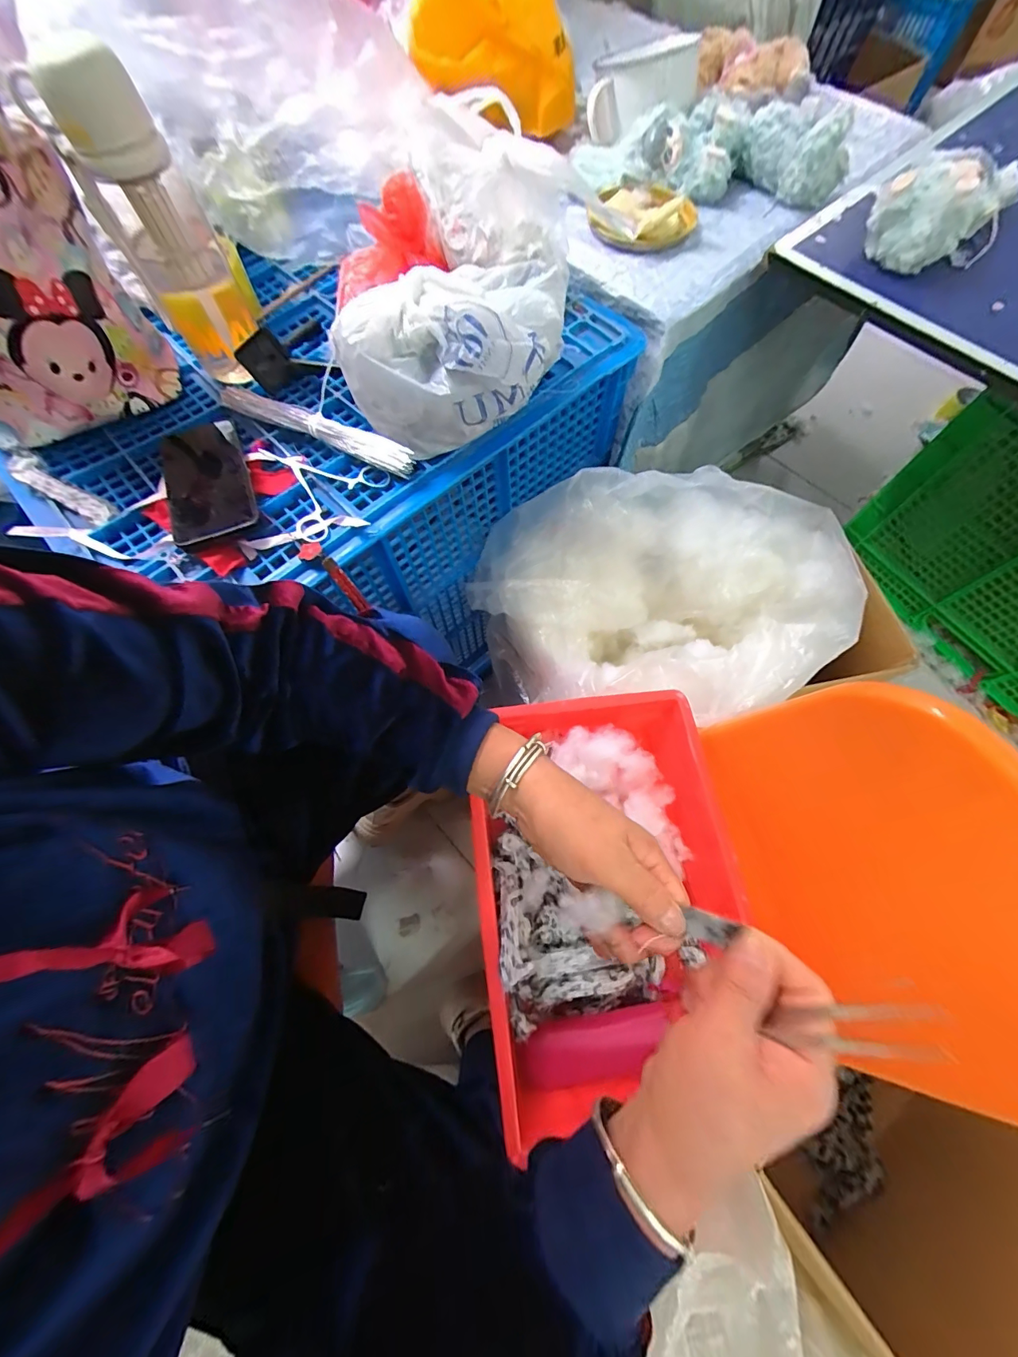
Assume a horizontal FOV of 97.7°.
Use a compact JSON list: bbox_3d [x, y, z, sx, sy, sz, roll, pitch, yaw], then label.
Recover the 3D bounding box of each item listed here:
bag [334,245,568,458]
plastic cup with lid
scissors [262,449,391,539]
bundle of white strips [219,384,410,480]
[{"bbox_3d":[-0.047,-0.332,0.453,0.238,0.110,0.151,-28,71,-10],"label":"bag"},{"bbox_3d":[-0.338,-0.429,0.448,0.088,0.237,0.103,-31,72,-10],"label":"plastic cup with lid"},{"bbox_3d":[-0.202,-0.209,0.465,0.127,0.014,0.107,43,75,15],"label":"scissors"},{"bbox_3d":[-0.208,-0.269,0.471,0.247,0.021,0.025,26,72,10],"label":"bundle of white strips"}]

